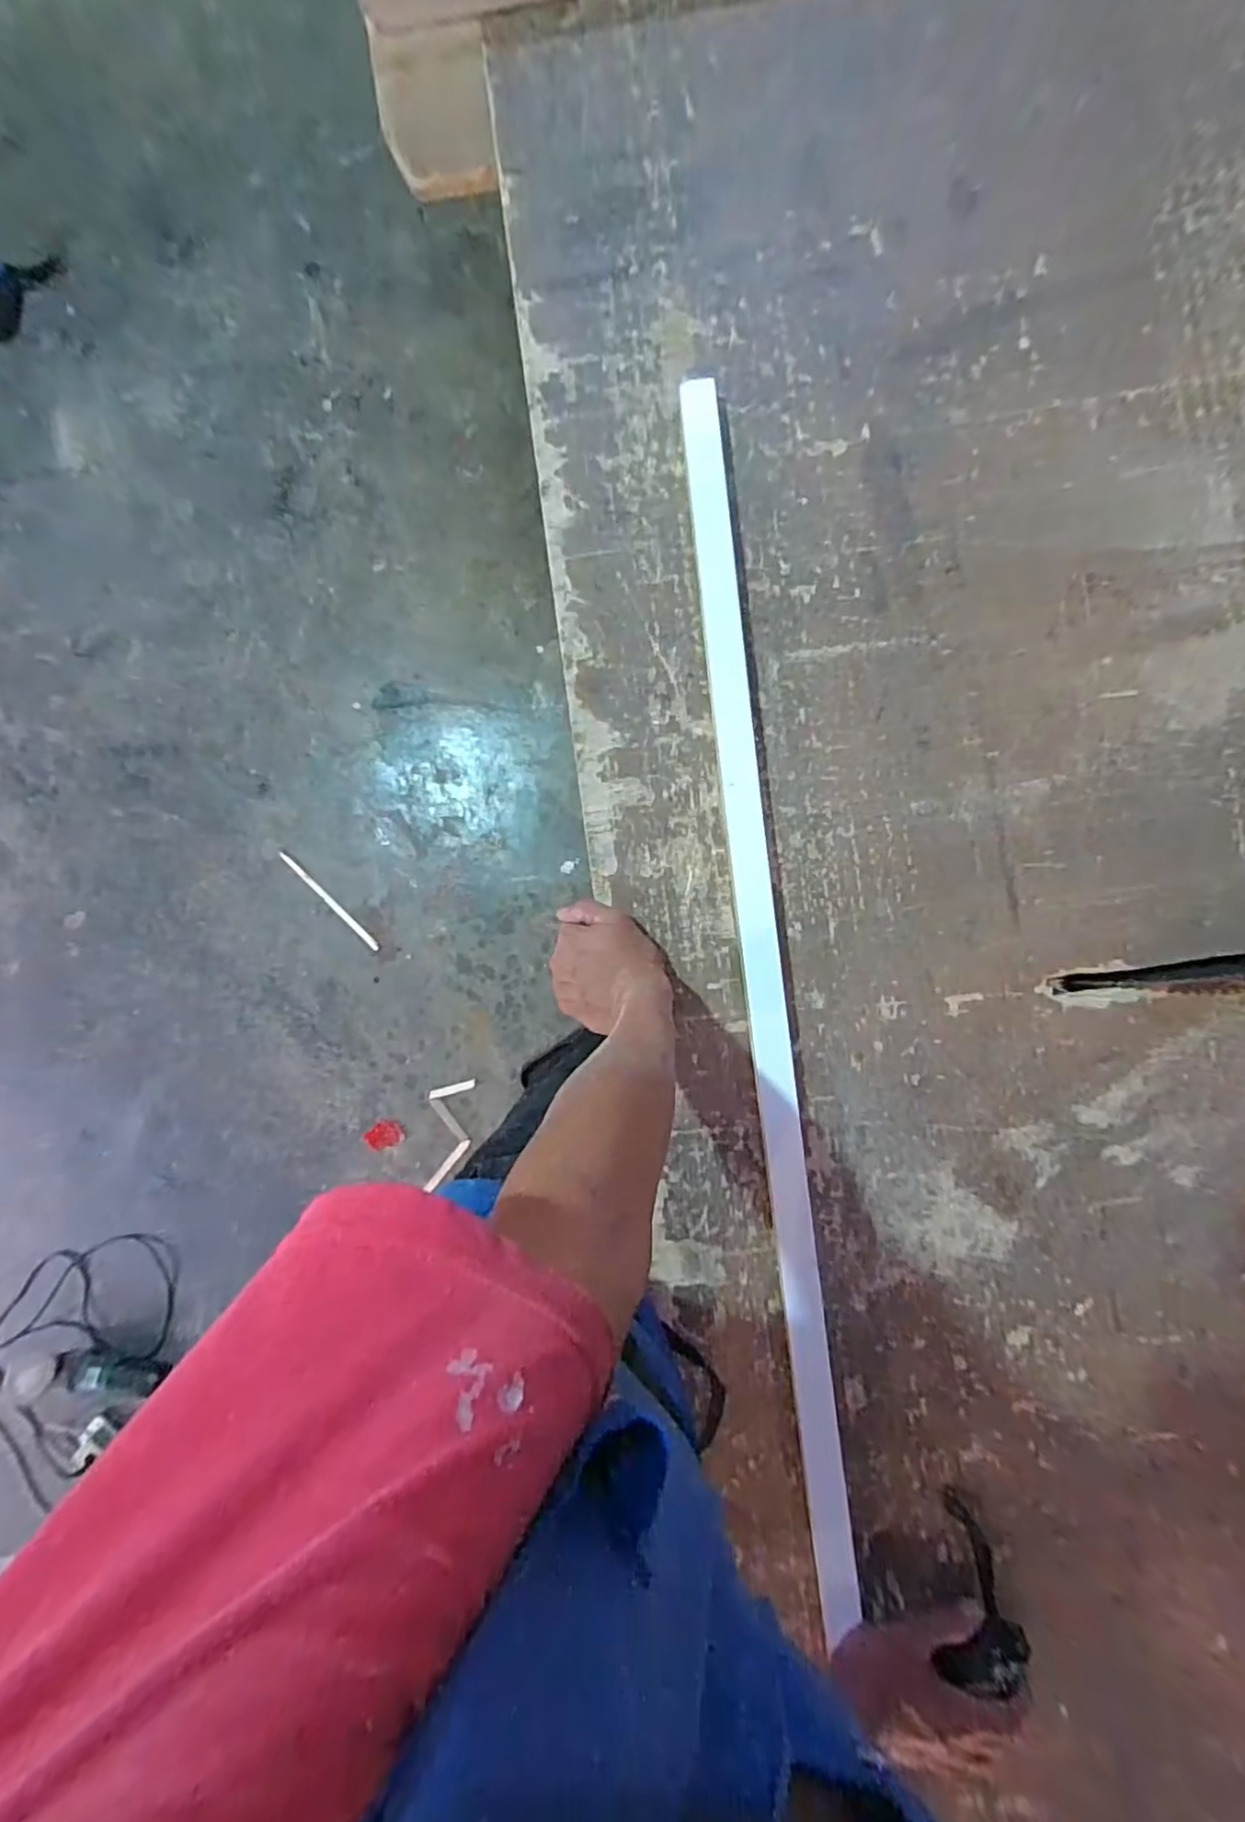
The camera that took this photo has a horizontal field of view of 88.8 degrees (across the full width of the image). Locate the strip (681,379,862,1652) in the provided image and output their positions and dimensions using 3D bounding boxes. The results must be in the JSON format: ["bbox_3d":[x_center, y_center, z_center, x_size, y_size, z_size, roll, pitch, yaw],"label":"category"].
[{"bbox_3d":[0.121,0.075,0.540,0.031,0.014,1.026,-7,89,3],"label":"strip"}]

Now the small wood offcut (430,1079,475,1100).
[{"bbox_3d":[-0.367,0.387,1.376,0.101,0.004,0.019,-17,89,3],"label":"small wood offcut"}]

